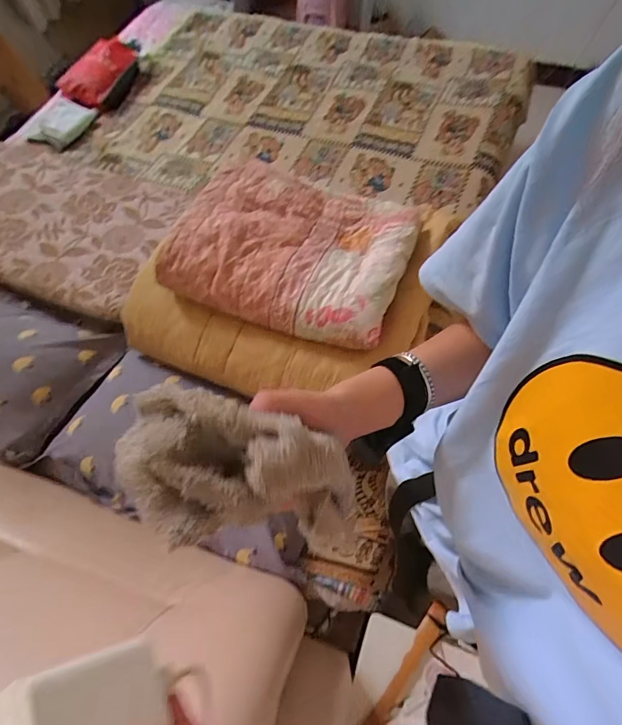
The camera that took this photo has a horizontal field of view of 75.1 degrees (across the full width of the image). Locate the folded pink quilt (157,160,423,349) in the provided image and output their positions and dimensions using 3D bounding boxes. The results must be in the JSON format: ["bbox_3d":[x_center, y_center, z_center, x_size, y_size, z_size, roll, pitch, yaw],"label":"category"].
[{"bbox_3d":[-0.027,-0.276,0.901,0.491,0.088,0.413,17,66,12],"label":"folded pink quilt"}]

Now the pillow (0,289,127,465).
[{"bbox_3d":[-0.826,-0.020,1.018,0.591,0.143,0.384,19,66,13],"label":"pillow"}]

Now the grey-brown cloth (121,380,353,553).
[{"bbox_3d":[-0.052,0.070,0.249,0.154,0.070,0.081,14,65,11],"label":"grey-brown cloth"}]

